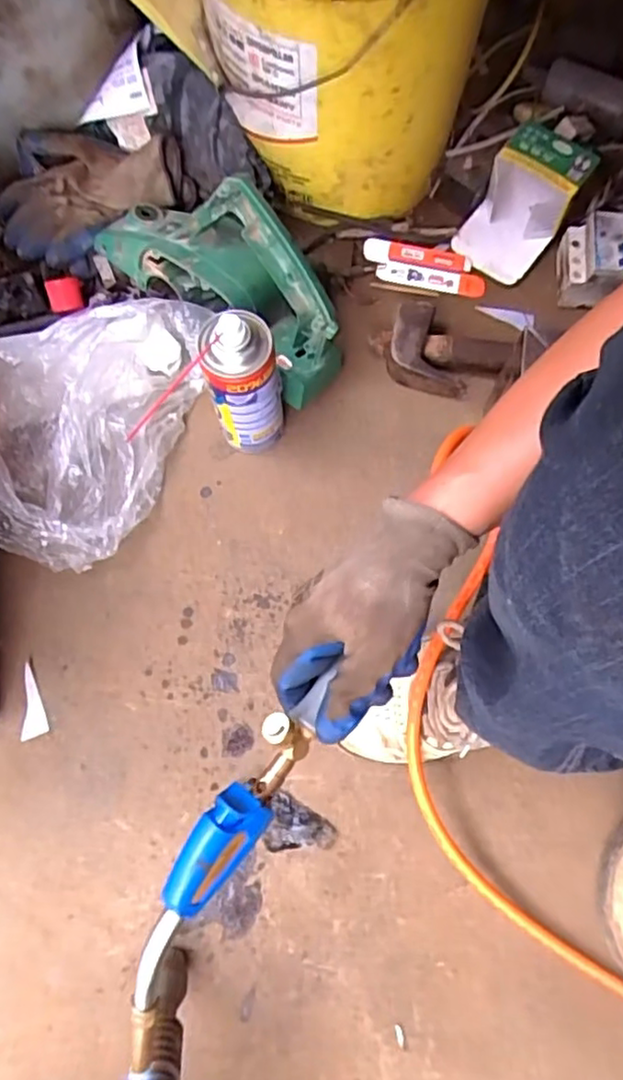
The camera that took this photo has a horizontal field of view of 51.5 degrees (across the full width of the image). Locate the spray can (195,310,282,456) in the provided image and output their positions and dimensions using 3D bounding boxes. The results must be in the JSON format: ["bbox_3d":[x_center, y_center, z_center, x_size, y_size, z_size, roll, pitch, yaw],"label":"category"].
[{"bbox_3d":[-0.061,-0.142,0.598,0.064,0.179,0.059,0,74,1],"label":"spray can"}]

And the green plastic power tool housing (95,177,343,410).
[{"bbox_3d":[-0.092,-0.264,0.643,0.271,0.162,0.089,39,79,11],"label":"green plastic power tool housing"}]

